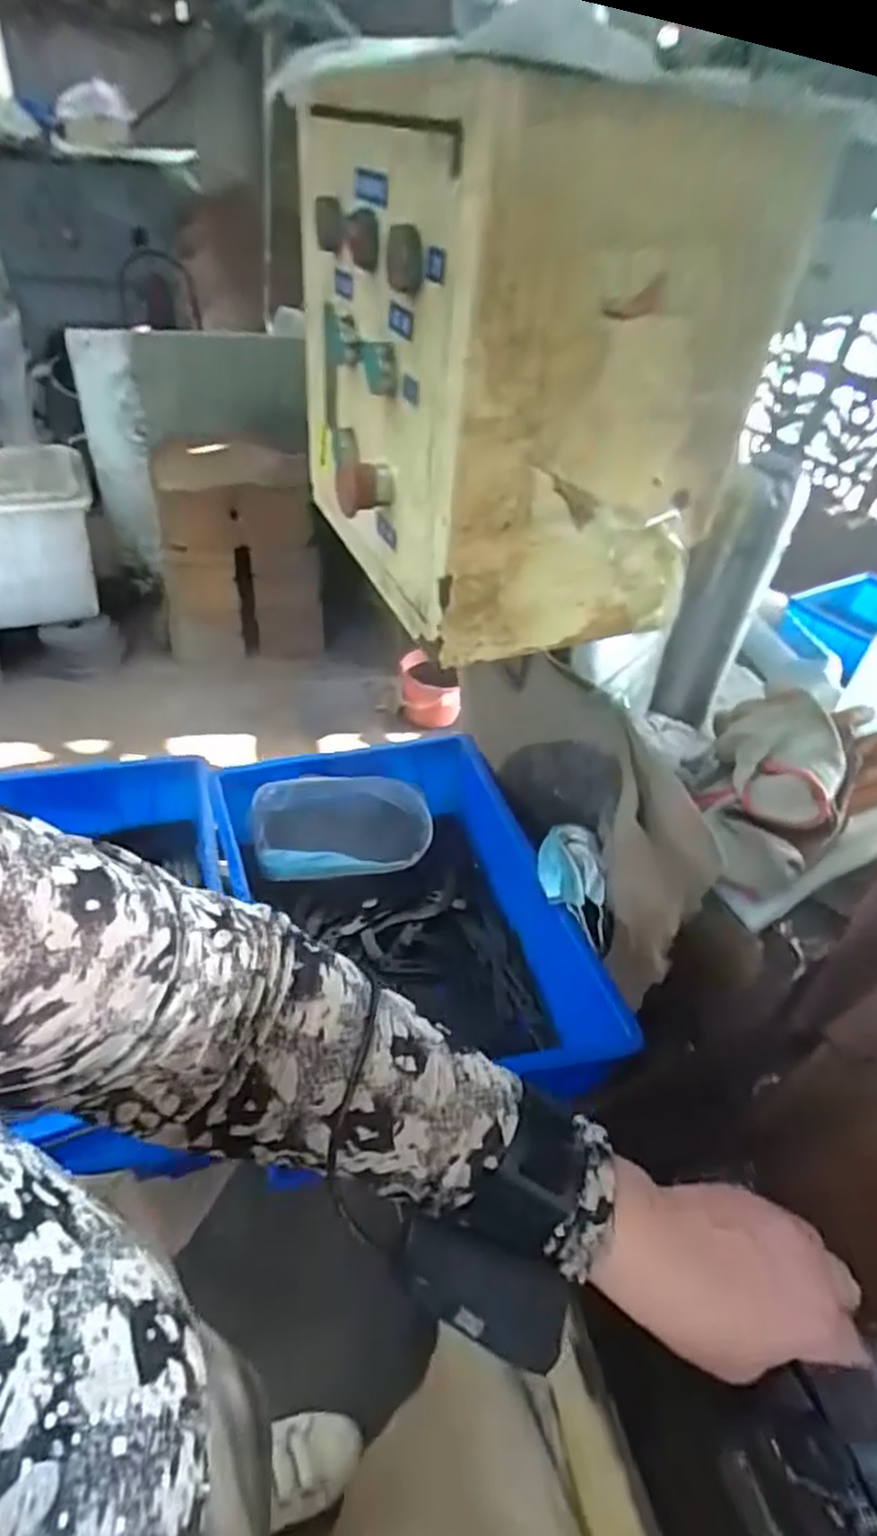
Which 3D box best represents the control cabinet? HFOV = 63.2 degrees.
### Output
[{"bbox_3d":[0.038,-0.260,0.482,0.220,0.274,0.265,-19,48,-28],"label":"control cabinet"}]

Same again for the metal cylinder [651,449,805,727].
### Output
[{"bbox_3d":[0.230,-0.136,0.593,0.064,0.217,0.046,23,43,16],"label":"metal cylinder"}]

